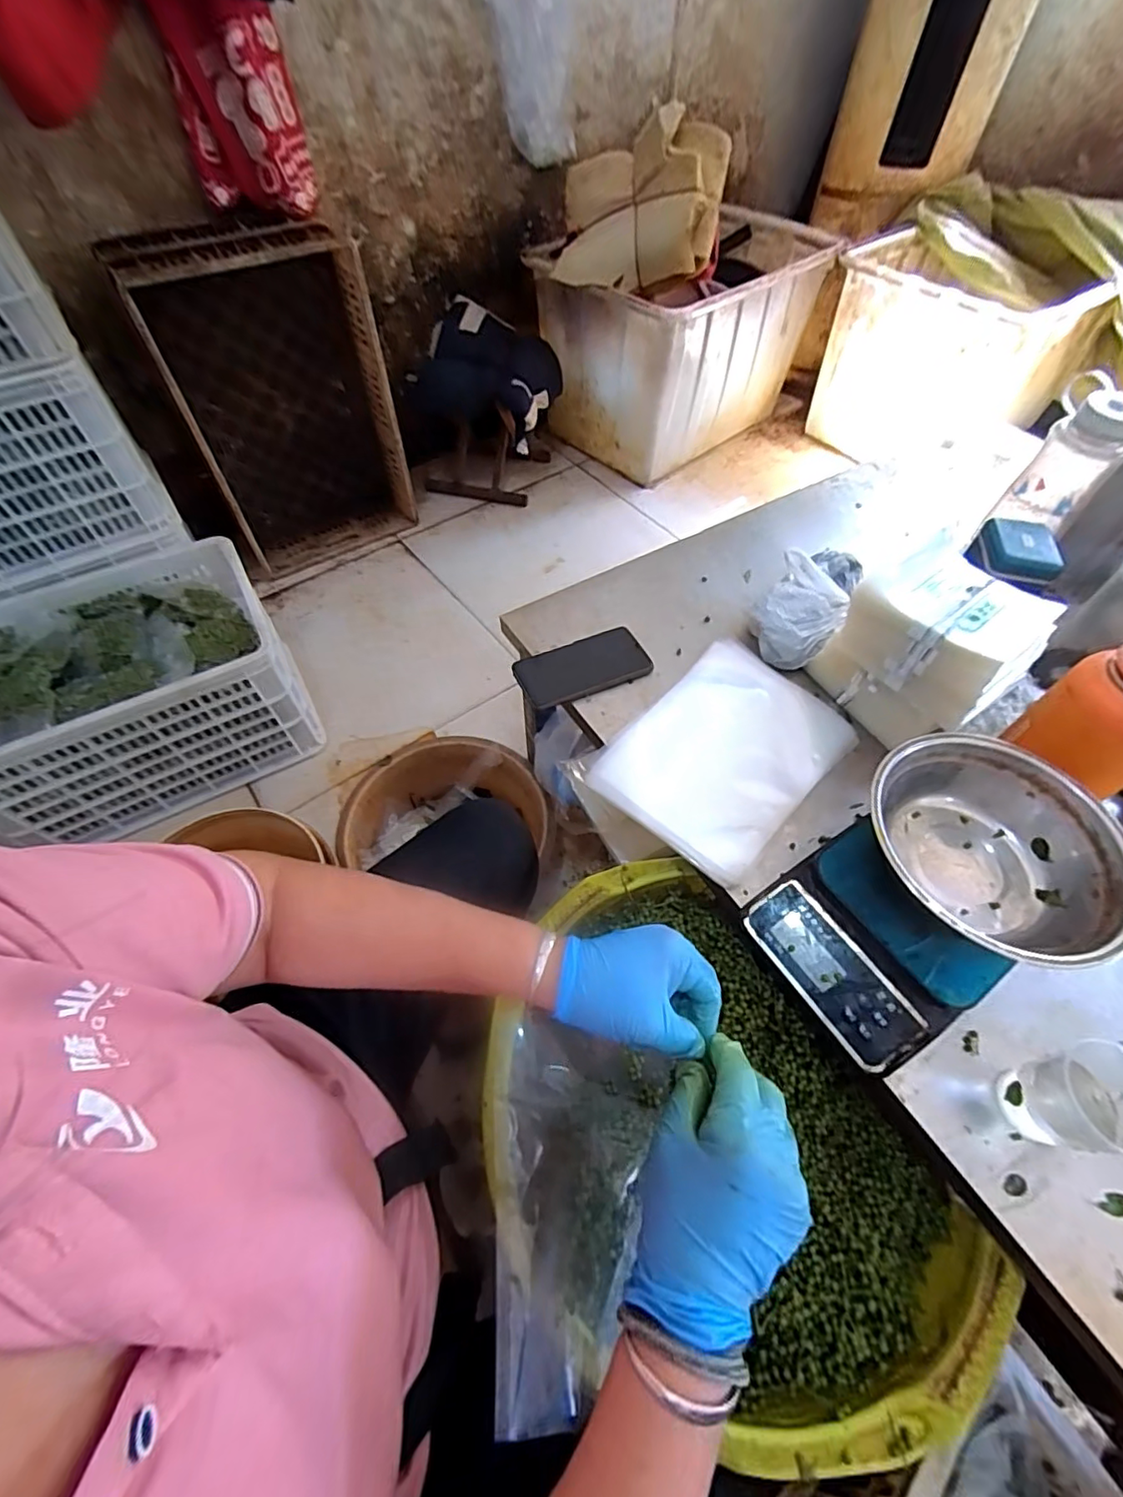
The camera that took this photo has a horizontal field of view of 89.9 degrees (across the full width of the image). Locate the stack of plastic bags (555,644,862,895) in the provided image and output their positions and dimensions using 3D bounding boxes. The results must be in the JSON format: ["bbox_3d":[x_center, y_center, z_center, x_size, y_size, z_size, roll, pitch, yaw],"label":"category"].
[{"bbox_3d":[0.175,-0.003,0.599,0.190,0.023,0.270,41,66,21],"label":"stack of plastic bags"}]

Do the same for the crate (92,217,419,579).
[{"bbox_3d":[-0.569,-0.703,1.210,0.404,0.605,0.164,-32,64,-19],"label":"crate"}]

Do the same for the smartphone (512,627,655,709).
[{"bbox_3d":[0.026,-0.096,0.660,0.153,0.011,0.077,-20,61,-13],"label":"smartphone"}]

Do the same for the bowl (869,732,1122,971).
[{"bbox_3d":[0.339,0.082,0.456,0.175,0.065,0.181,1,59,-1],"label":"bowl"}]

